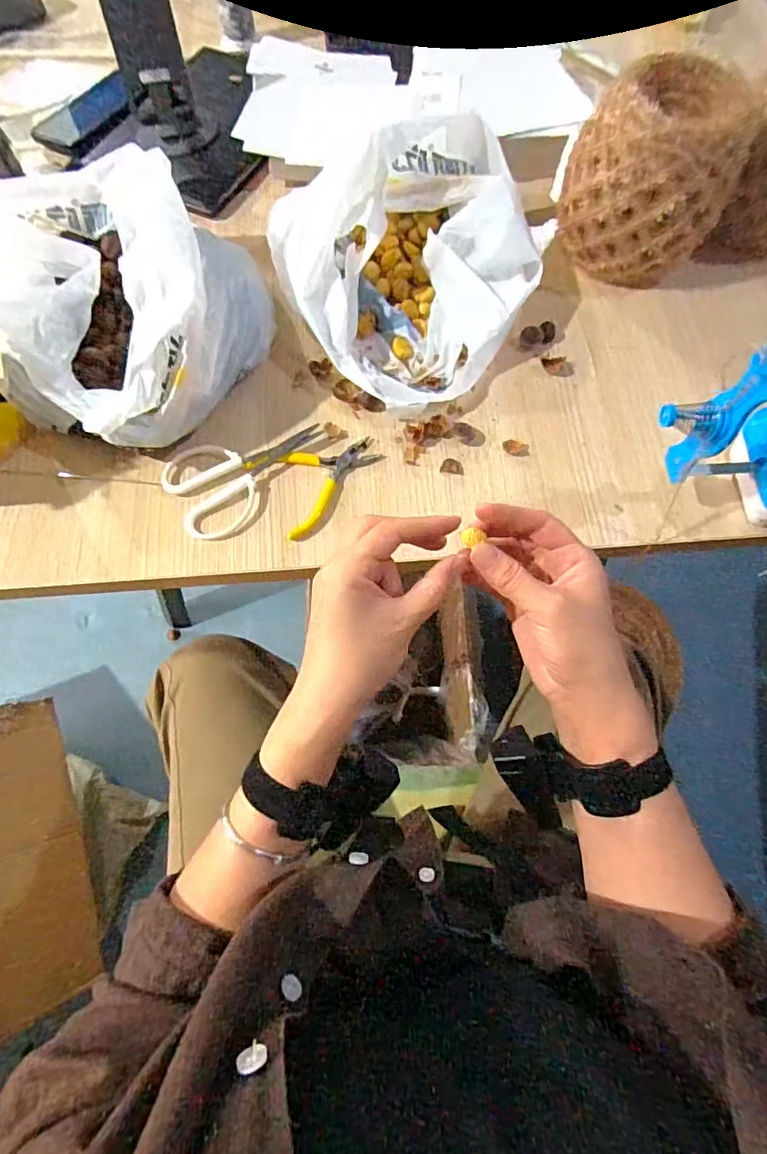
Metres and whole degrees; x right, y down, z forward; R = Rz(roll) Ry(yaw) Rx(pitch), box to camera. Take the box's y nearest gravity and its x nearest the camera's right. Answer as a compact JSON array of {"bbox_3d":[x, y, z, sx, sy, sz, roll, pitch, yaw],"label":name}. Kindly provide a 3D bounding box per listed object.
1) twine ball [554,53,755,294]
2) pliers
[{"bbox_3d":[0.249,-0.379,0.497,0.145,0.129,0.123,11,70,4],"label":"twine ball"},{"bbox_3d":[-0.056,-0.095,0.466,0.106,0.006,0.081,-33,74,-11],"label":"pliers"}]

